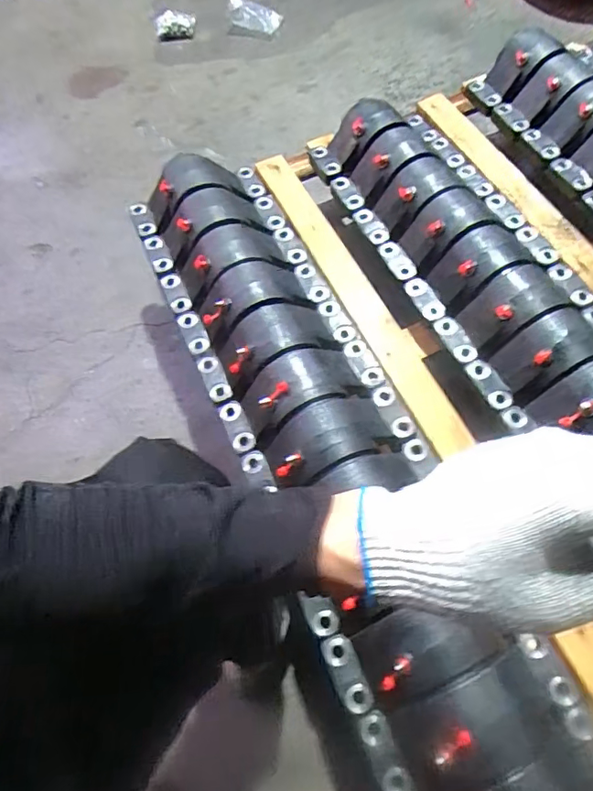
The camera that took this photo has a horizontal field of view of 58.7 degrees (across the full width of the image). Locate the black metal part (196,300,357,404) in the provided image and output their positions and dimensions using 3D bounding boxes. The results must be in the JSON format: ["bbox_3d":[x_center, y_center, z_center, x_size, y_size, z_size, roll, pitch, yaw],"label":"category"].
[{"bbox_3d":[-0.033,-0.079,0.807,0.241,0.097,0.099,-23,66,-7],"label":"black metal part"}]

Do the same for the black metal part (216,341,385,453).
[{"bbox_3d":[0.006,-0.012,0.759,0.239,0.092,0.091,-23,66,-7],"label":"black metal part"}]

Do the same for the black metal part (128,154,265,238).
[{"bbox_3d":[-0.187,-0.373,0.950,0.240,0.088,0.094,-24,66,-8],"label":"black metal part"}]

